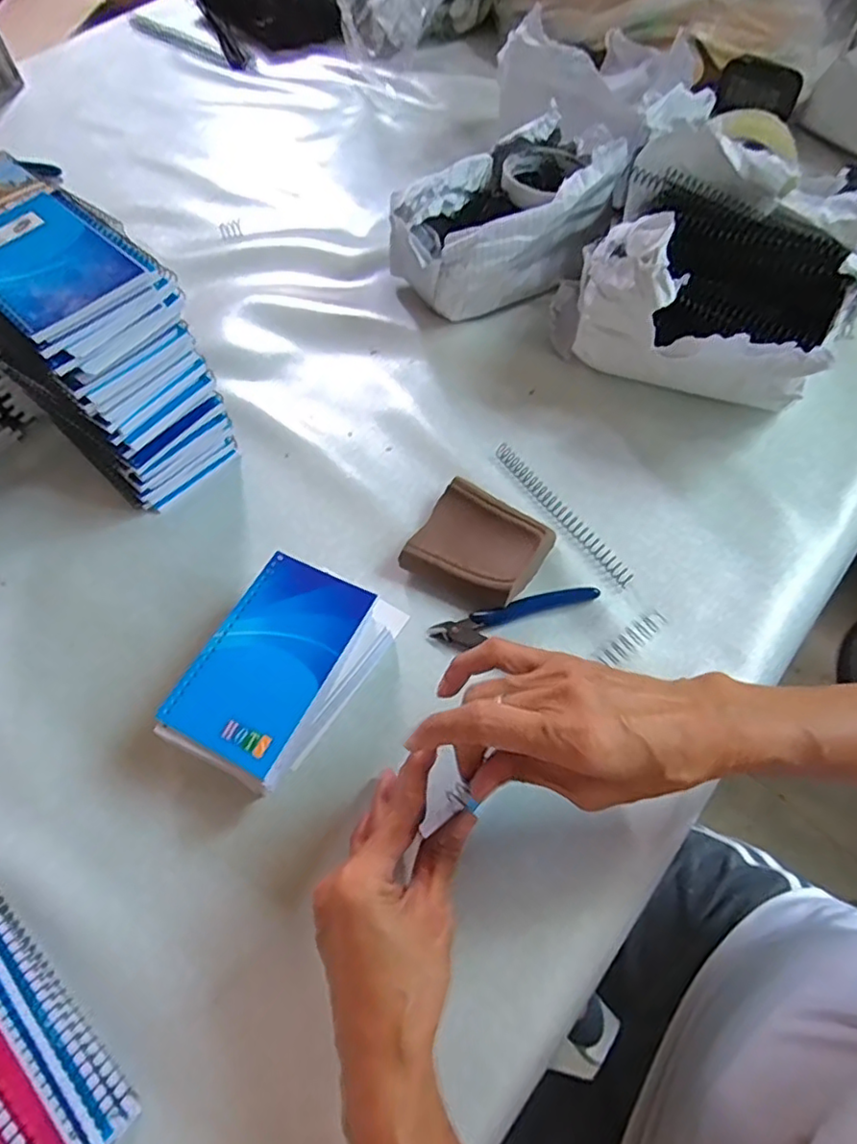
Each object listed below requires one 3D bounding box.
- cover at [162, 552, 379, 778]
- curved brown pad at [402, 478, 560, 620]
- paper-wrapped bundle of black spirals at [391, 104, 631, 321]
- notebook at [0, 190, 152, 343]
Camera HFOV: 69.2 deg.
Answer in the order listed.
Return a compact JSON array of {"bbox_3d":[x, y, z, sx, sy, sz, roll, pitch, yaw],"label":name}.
[{"bbox_3d":[-0.098,0.051,0.388,0.078,0.004,0.128,23,64,16],"label":"cover"},{"bbox_3d":[0.036,-0.018,0.456,0.091,0.022,0.088,32,67,20],"label":"curved brown pad"},{"bbox_3d":[0.071,-0.317,0.574,0.195,0.109,0.118,-32,63,-14],"label":"paper-wrapped bundle of black spirals"},{"bbox_3d":[-0.248,-0.199,0.398,0.125,0.011,0.083,39,68,23],"label":"notebook"}]

